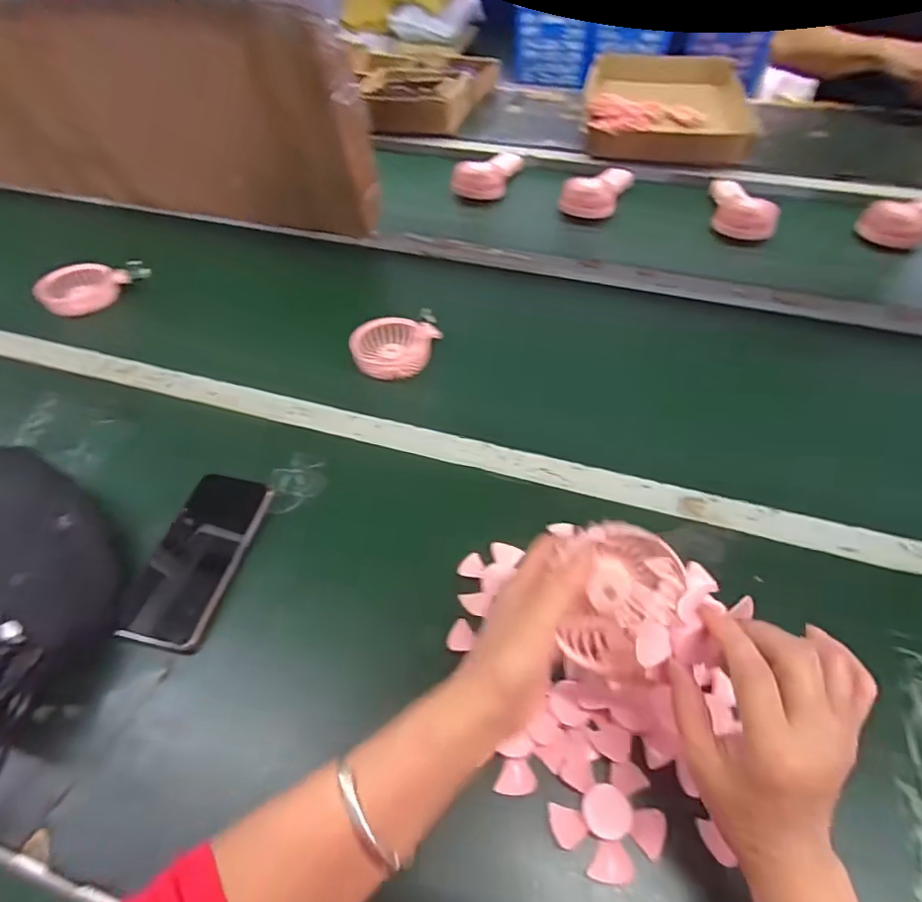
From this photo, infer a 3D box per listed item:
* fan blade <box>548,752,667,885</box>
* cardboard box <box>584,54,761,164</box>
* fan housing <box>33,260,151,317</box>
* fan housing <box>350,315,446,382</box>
[{"bbox_3d":[0.096,0.242,0.370,0.067,0.013,0.071,-1,49,1],"label":"fan blade"},{"bbox_3d":[0.427,-0.725,1.158,0.331,0.068,0.524,9,50,9],"label":"cardboard box"},{"bbox_3d":[-0.516,-0.235,0.780,0.141,0.048,0.061,-30,55,-22],"label":"fan housing"},{"bbox_3d":[-0.080,-0.133,0.693,0.103,0.038,0.085,-1,49,1],"label":"fan housing"}]

